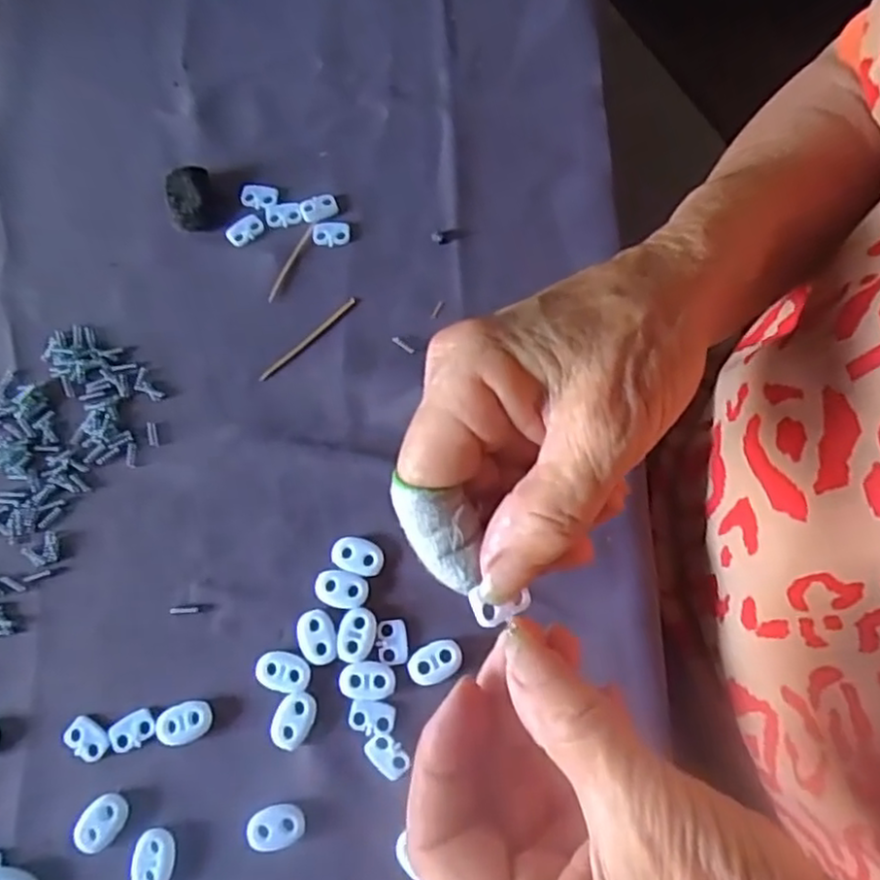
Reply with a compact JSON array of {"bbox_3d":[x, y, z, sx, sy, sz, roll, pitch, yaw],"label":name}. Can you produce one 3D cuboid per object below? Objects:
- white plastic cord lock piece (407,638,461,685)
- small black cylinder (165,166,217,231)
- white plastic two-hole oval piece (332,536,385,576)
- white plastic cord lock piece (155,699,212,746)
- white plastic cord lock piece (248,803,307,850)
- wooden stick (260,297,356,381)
[{"bbox_3d":[-0.002,0.093,0.288,0.023,0.004,0.016,-23,74,-7],"label":"white plastic cord lock piece"},{"bbox_3d":[-0.128,-0.123,0.351,0.022,0.011,0.032,-13,73,-4],"label":"small black cylinder"},{"bbox_3d":[-0.036,0.051,0.301,0.023,0.004,0.015,17,73,6],"label":"white plastic two-hole oval piece"},{"bbox_3d":[-0.106,0.117,0.284,0.023,0.004,0.016,-9,73,-2],"label":"white plastic cord lock piece"},{"bbox_3d":[-0.065,0.153,0.272,0.022,0.004,0.015,-6,73,-1],"label":"white plastic cord lock piece"},{"bbox_3d":[-0.064,-0.049,0.335,0.060,0.004,0.004,-42,77,-12],"label":"wooden stick"}]

